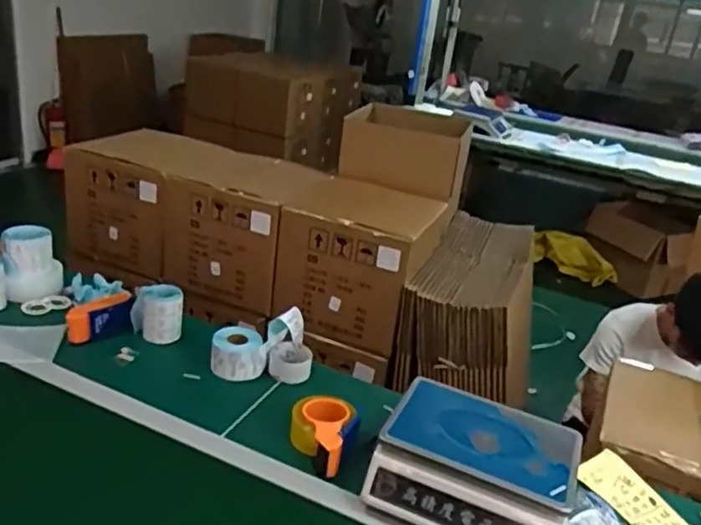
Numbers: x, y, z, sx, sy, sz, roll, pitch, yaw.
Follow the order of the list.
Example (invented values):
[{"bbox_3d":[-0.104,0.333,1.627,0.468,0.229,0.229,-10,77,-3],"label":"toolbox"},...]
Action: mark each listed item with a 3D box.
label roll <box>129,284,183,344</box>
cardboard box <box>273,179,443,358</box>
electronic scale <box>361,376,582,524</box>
[{"bbox_3d":[-0.400,0.108,1.312,0.100,0.099,0.083,-2,26,-20],"label":"label roll"},{"bbox_3d":[0.006,-0.018,1.978,0.414,0.361,0.448,14,25,14],"label":"cardboard box"},{"bbox_3d":[0.190,0.312,0.966,0.279,0.119,0.223,17,26,20],"label":"electronic scale"}]

